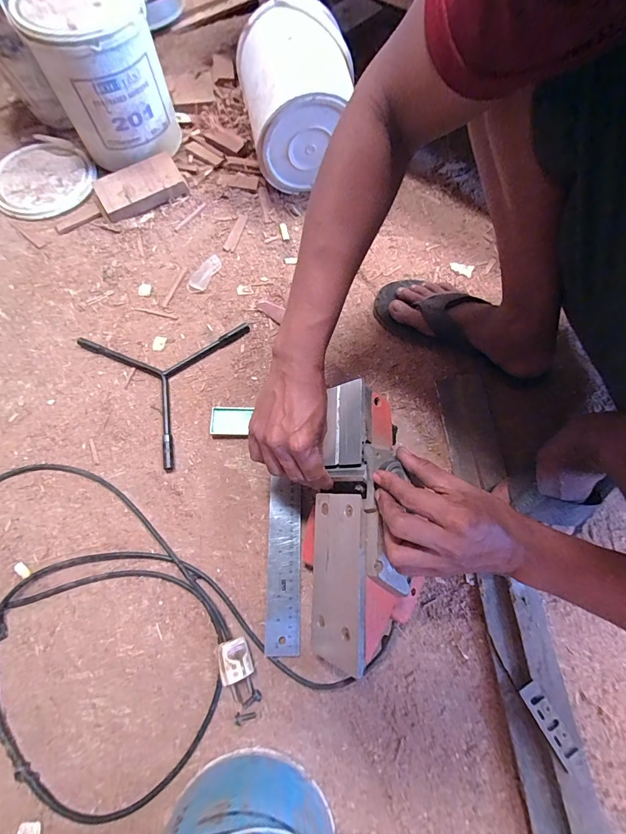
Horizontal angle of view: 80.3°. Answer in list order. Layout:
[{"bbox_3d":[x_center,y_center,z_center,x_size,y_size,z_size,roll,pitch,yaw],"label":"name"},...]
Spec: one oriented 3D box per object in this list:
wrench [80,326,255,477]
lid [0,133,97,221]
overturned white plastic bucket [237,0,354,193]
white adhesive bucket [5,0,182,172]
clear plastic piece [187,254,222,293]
[{"bbox_3d":[-0.241,-0.076,0.540,0.219,0.017,0.237,23,72,8],"label":"wrench"},{"bbox_3d":[-0.478,-0.423,0.653,0.167,0.020,0.175,0,71,0],"label":"lid"},{"bbox_3d":[-0.021,-0.501,0.604,0.169,0.183,0.184,-10,71,-6],"label":"overturned white plastic bucket"},{"bbox_3d":[-0.326,-0.538,0.595,0.168,0.202,0.162,-24,73,-8],"label":"white adhesive bucket"},{"bbox_3d":[-0.177,-0.234,0.603,0.032,0.007,0.079,25,72,8],"label":"clear plastic piece"}]

